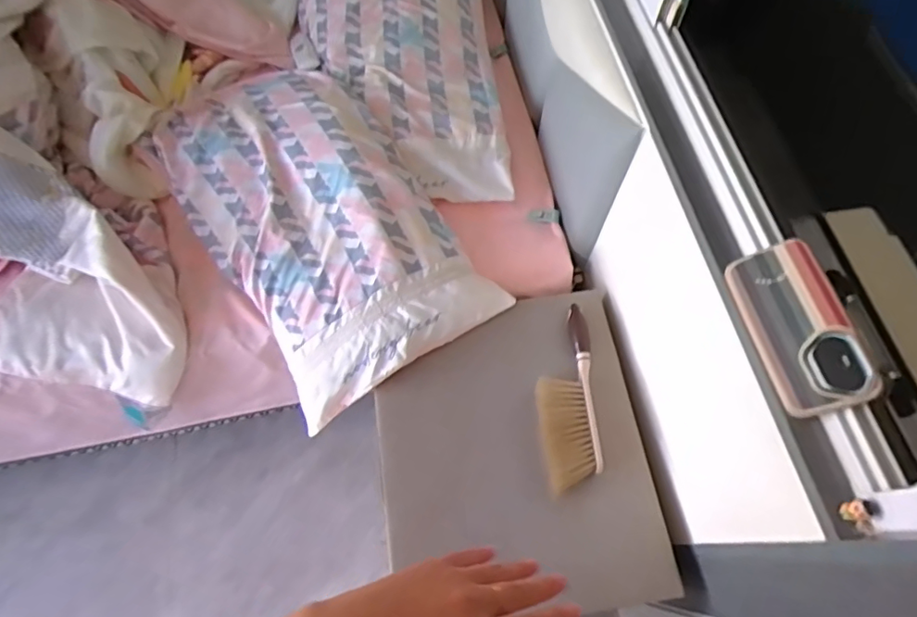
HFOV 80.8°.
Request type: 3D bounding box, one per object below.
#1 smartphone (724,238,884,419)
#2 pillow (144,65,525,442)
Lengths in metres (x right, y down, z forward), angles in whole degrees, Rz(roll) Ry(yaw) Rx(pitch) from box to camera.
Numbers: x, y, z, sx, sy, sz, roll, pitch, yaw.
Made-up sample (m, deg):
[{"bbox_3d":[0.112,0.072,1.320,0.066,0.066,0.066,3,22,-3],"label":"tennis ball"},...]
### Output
[{"bbox_3d":[0.336,0.017,0.538,0.083,0.010,0.169,-29,64,29],"label":"smartphone"},{"bbox_3d":[-0.218,-0.142,0.863,0.337,0.140,0.538,-31,71,-13],"label":"pillow"}]

